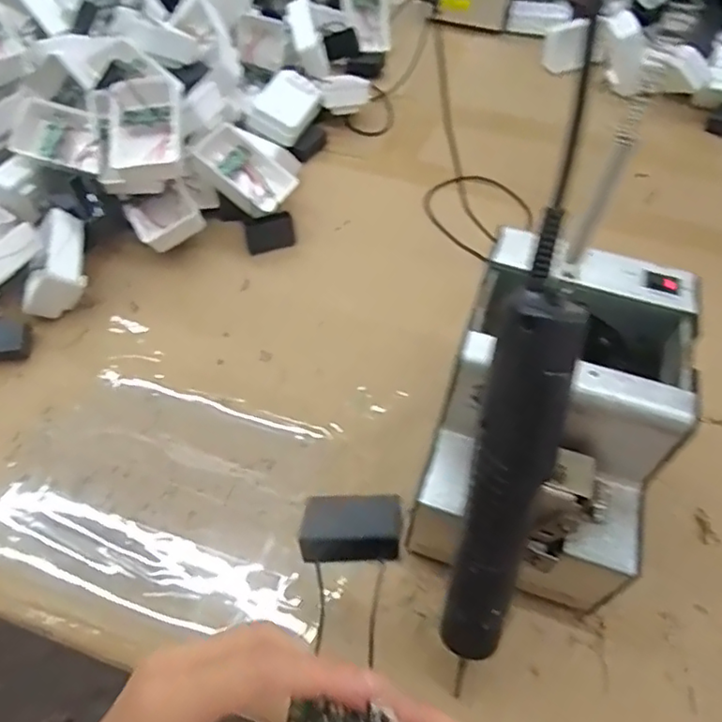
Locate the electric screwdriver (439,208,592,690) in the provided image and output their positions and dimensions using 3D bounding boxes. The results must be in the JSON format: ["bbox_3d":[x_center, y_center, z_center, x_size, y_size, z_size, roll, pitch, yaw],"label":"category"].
[{"bbox_3d":[0.073,0.058,0.289,0.037,0.240,0.031,10,19,6],"label":"electric screwdriver"}]

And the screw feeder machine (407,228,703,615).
[{"bbox_3d":[0.115,0.043,0.368,0.125,0.143,0.187,17,53,10],"label":"screw feeder machine"}]

